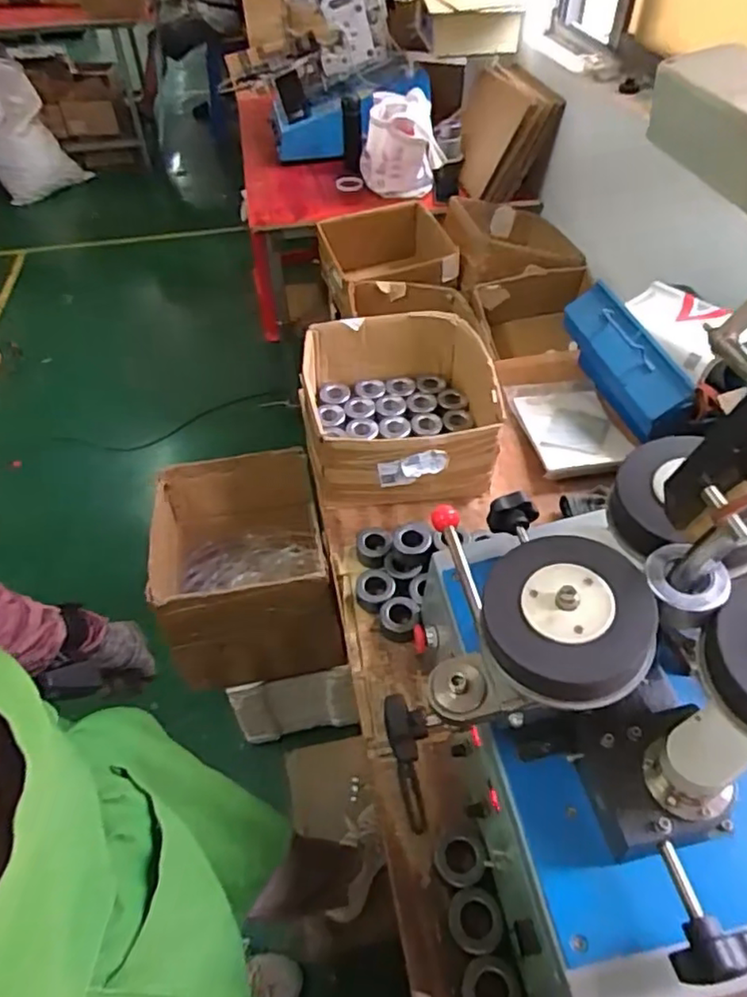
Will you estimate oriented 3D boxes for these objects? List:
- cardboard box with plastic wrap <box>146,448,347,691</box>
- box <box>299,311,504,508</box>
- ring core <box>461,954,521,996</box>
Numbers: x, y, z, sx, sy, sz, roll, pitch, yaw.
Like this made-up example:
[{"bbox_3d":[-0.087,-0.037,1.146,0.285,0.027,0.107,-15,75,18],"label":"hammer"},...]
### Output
[{"bbox_3d":[-0.245,0.140,1.207,0.322,0.309,0.321,-8,48,-6],"label":"cardboard box with plastic wrap"},{"bbox_3d":[0.052,-0.165,1.153,0.330,0.172,0.358,0,48,1],"label":"box"},{"bbox_3d":[0.121,0.517,0.643,0.058,0.031,0.060,0,48,1],"label":"ring core"}]

